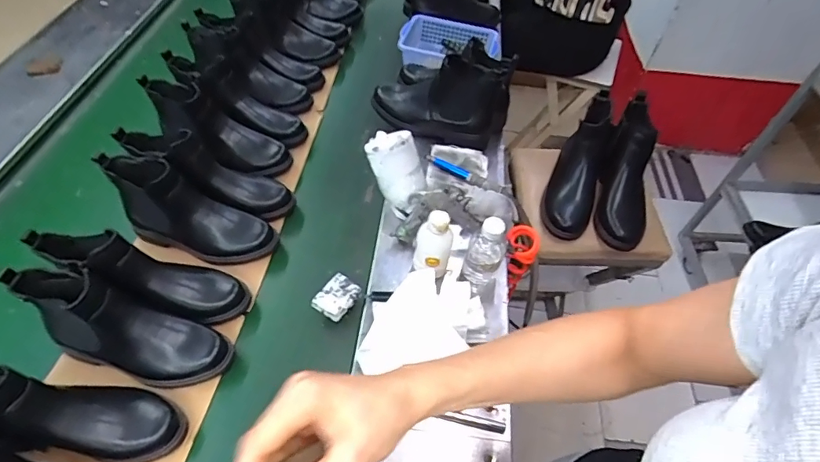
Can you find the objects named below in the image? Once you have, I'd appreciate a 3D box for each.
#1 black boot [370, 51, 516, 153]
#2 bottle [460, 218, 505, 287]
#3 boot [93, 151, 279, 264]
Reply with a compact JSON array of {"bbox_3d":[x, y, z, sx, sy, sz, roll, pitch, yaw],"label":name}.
[{"bbox_3d":[0.062,-0.279,0.918,0.285,0.150,0.111,11,53,5],"label":"black boot"},{"bbox_3d":[0.122,0.029,0.714,0.058,0.134,0.057,18,54,10],"label":"bottle"},{"bbox_3d":[-0.371,-0.024,0.766,0.271,0.163,0.090,12,53,6],"label":"boot"}]

